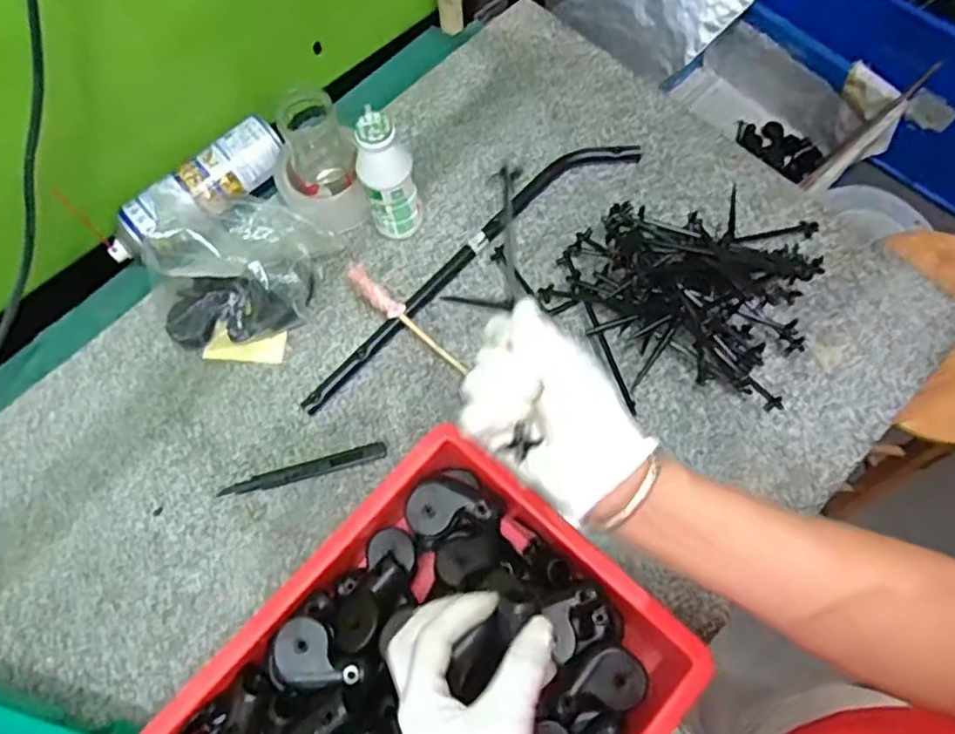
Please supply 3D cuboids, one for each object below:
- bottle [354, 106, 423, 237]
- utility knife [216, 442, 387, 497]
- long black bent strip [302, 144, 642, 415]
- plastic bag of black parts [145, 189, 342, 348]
[{"bbox_3d":[-0.084,-0.171,0.616,0.051,0.147,0.041,12,71,6],"label":"bottle"},{"bbox_3d":[-0.157,0.094,0.598,0.151,0.011,0.016,-15,71,-3],"label":"utility knife"},{"bbox_3d":[-0.009,-0.111,0.660,0.431,0.019,0.054,-39,74,-11],"label":"long black bent strip"},{"bbox_3d":[-0.230,-0.113,0.629,0.163,0.093,0.155,-14,71,-3],"label":"plastic bag of black parts"}]

